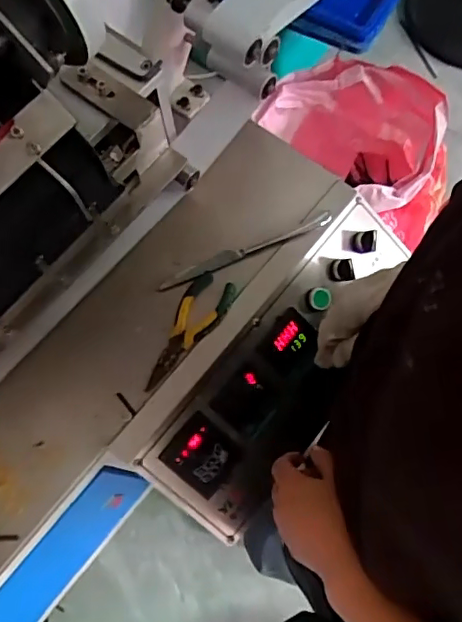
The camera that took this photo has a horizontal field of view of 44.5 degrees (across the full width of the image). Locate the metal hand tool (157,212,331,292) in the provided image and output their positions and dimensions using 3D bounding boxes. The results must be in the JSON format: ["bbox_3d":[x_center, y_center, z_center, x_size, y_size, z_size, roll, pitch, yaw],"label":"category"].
[{"bbox_3d":[0.019,-0.077,0.715,0.235,0.013,0.019,-22,71,-6],"label":"metal hand tool"}]

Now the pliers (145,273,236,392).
[{"bbox_3d":[-0.053,0.024,0.682,0.055,0.019,0.155,29,74,12],"label":"pliers"}]

